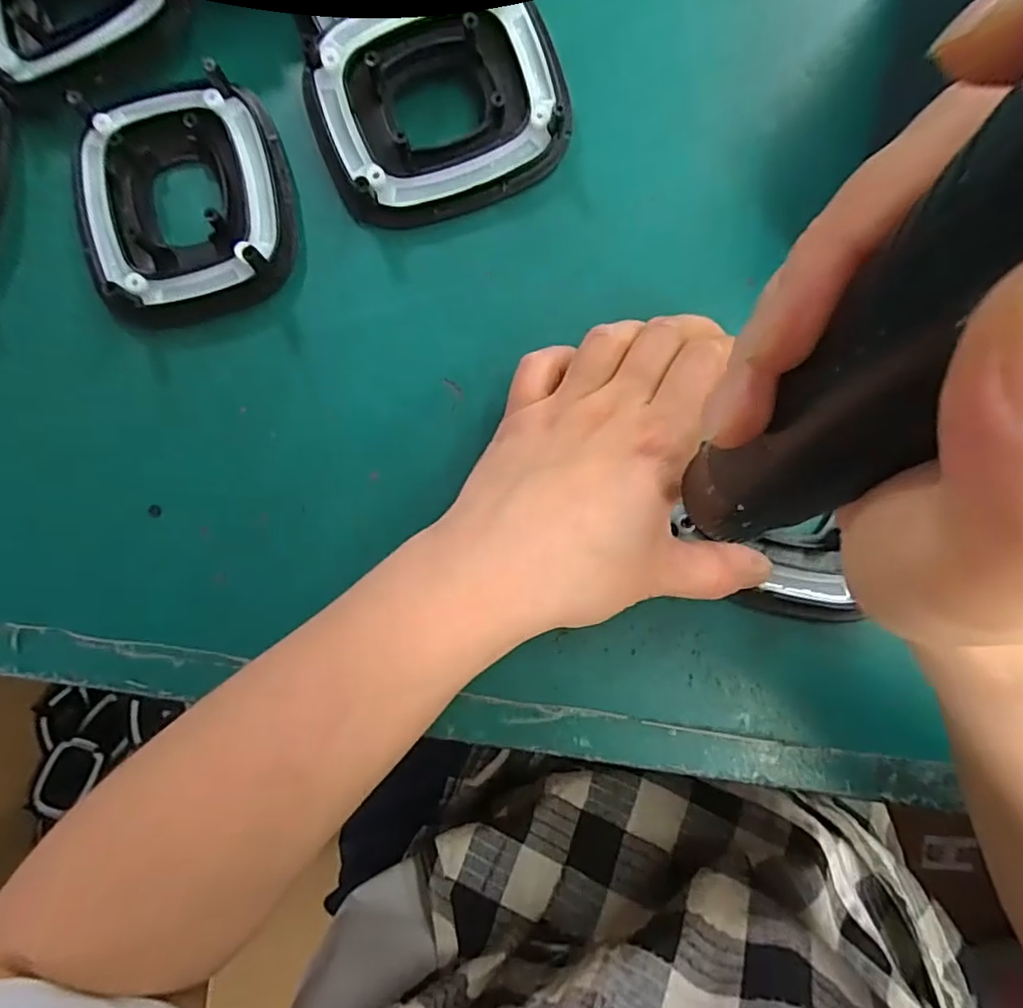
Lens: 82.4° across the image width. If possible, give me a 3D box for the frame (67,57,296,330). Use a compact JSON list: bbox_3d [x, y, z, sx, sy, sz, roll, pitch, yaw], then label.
[{"bbox_3d":[-0.147,-0.136,0.260,0.091,0.019,0.105,-16,82,-2],"label":"frame"}]

